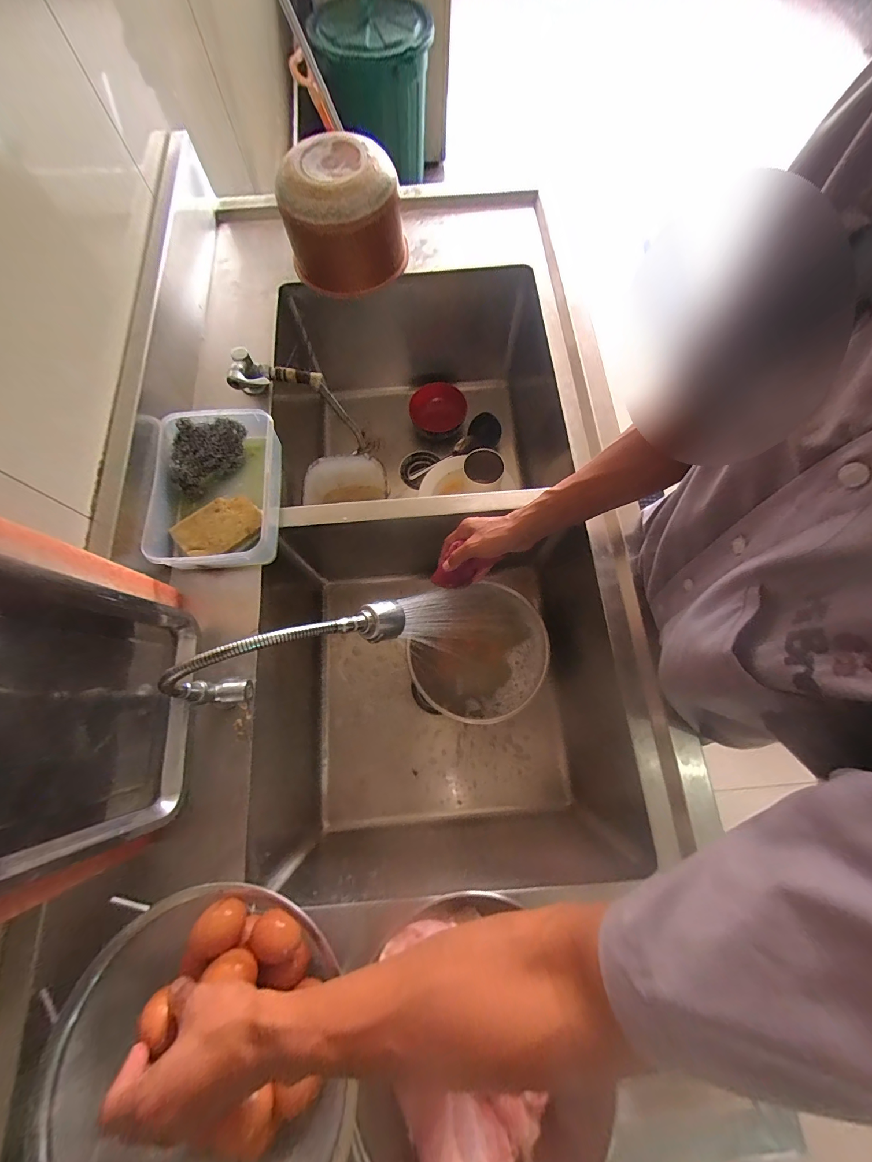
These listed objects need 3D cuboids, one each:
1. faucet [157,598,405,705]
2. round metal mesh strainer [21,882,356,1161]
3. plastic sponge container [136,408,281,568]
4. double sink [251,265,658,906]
[{"bbox_3d":[-0.168,0.079,0.438,0.270,0.131,0.042,-21,74,-7],"label":"faucet"},{"bbox_3d":[-0.211,0.440,0.359,0.243,0.084,0.266,-19,74,-7],"label":"round metal mesh strainer"},{"bbox_3d":[-0.333,-0.135,0.590,0.185,0.080,0.243,-10,73,-4],"label":"plastic sponge container"},{"bbox_3d":[-0.021,-0.090,0.789,0.546,0.309,1.103,-7,73,-3],"label":"double sink"}]

